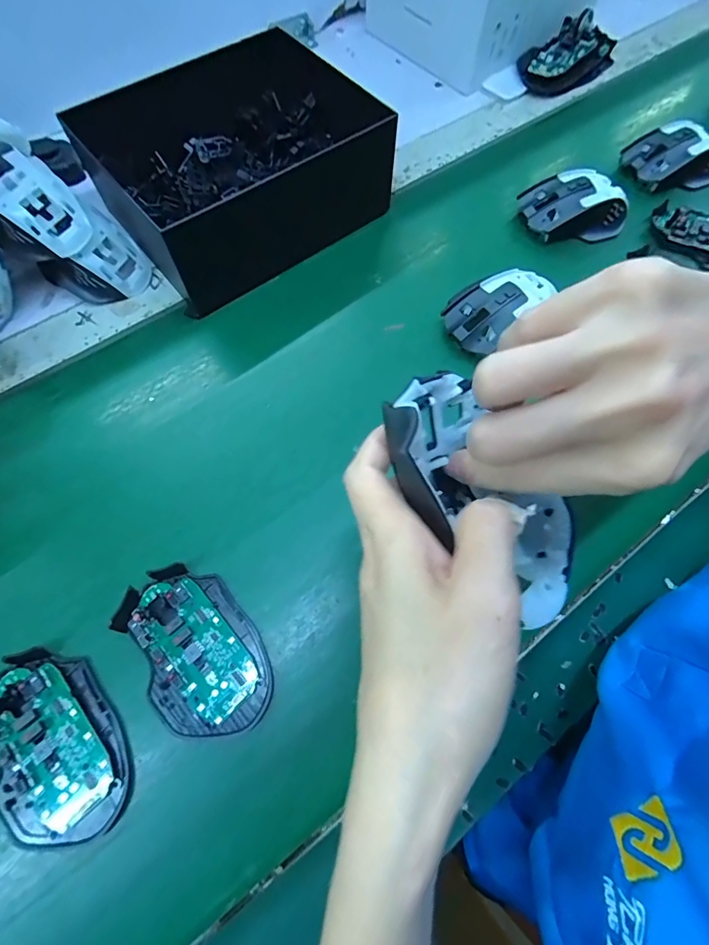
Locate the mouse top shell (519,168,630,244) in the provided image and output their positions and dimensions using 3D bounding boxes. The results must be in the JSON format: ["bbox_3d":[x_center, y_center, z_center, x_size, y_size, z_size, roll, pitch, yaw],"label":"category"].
[{"bbox_3d":[0.220,-0.262,0.421,0.108,0.036,0.058,0,69,-1],"label":"mouse top shell"}]

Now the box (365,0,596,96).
[{"bbox_3d":[0.172,-0.614,0.533,0.267,0.086,0.199,-38,74,-14],"label":"box"}]

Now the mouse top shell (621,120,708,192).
[{"bbox_3d":[0.343,-0.334,0.452,0.102,0.038,0.052,-6,69,-3],"label":"mouse top shell"}]

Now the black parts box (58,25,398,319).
[{"bbox_3d":[-0.105,-0.290,0.398,0.222,0.084,0.196,-34,73,-13],"label":"black parts box"}]

